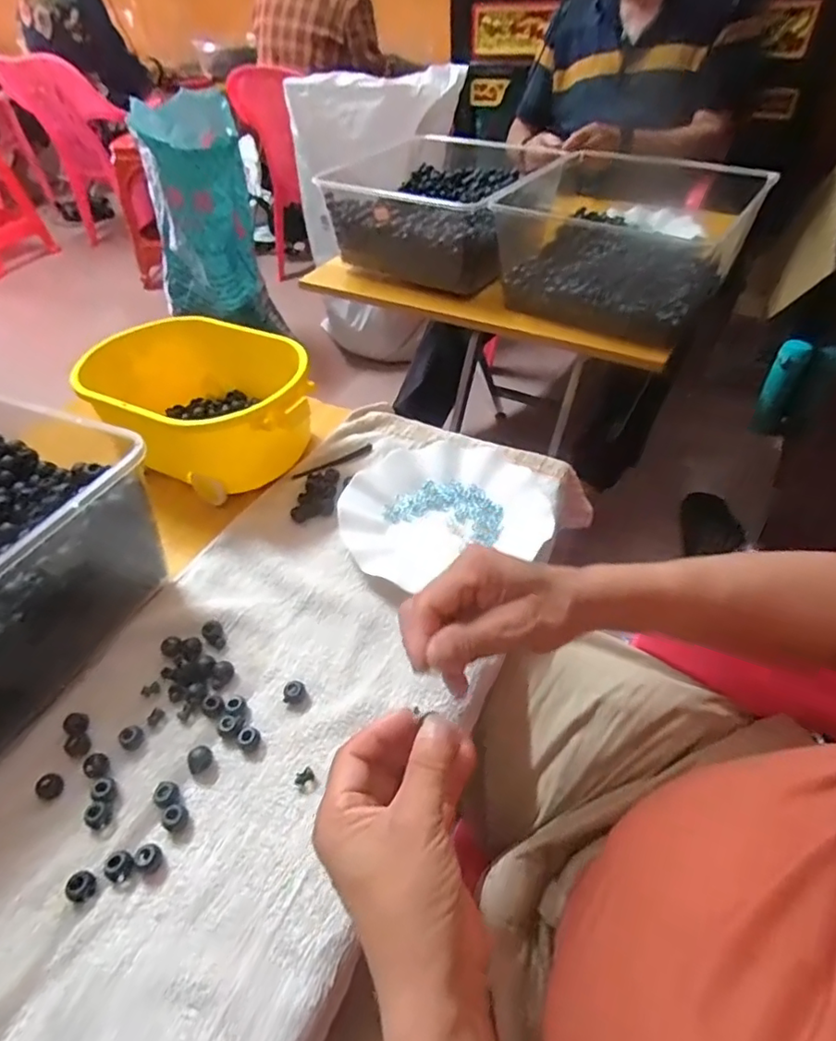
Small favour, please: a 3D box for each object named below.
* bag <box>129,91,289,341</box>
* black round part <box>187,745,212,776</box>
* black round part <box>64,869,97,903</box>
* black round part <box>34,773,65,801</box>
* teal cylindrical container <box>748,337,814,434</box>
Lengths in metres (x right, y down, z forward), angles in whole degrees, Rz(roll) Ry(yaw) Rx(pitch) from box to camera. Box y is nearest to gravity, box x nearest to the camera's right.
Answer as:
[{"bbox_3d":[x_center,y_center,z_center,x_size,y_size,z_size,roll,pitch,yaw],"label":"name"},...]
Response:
[{"bbox_3d":[-0.542,-0.740,1.521,0.284,0.545,0.297,-17,44,-15],"label":"bag"},{"bbox_3d":[-0.145,0.159,0.387,0.015,0.011,0.012,-28,48,-26],"label":"black round part"},{"bbox_3d":[-0.198,0.212,0.339,0.016,0.013,0.015,-1,42,1],"label":"black round part"},{"bbox_3d":[-0.242,0.175,0.383,0.016,0.007,0.016,-1,42,1],"label":"black round part"},{"bbox_3d":[0.726,-0.266,1.172,0.061,0.192,0.058,23,15,25],"label":"teal cylindrical container"}]

